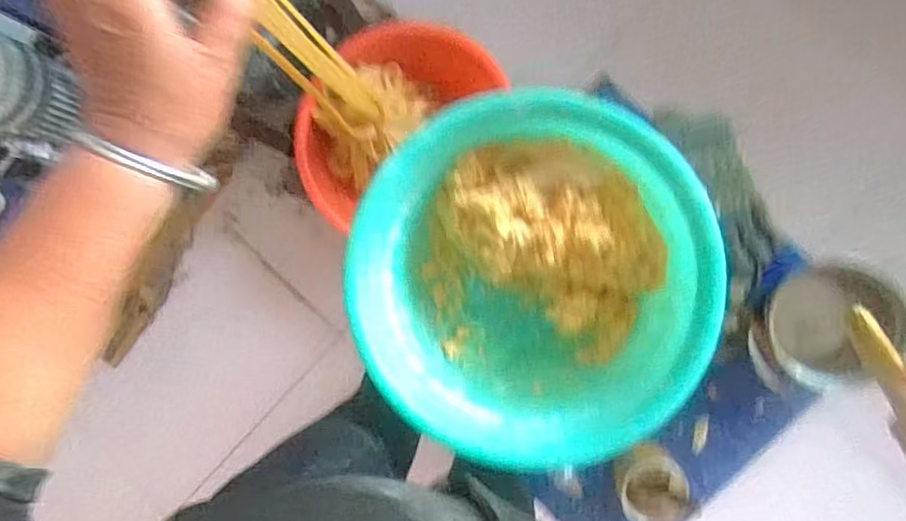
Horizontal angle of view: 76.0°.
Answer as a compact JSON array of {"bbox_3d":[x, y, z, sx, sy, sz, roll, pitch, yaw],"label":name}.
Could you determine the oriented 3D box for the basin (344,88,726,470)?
[{"bbox_3d":[0.090,0.021,0.741,0.397,0.174,0.414,0,90,6],"label":"basin"}]

